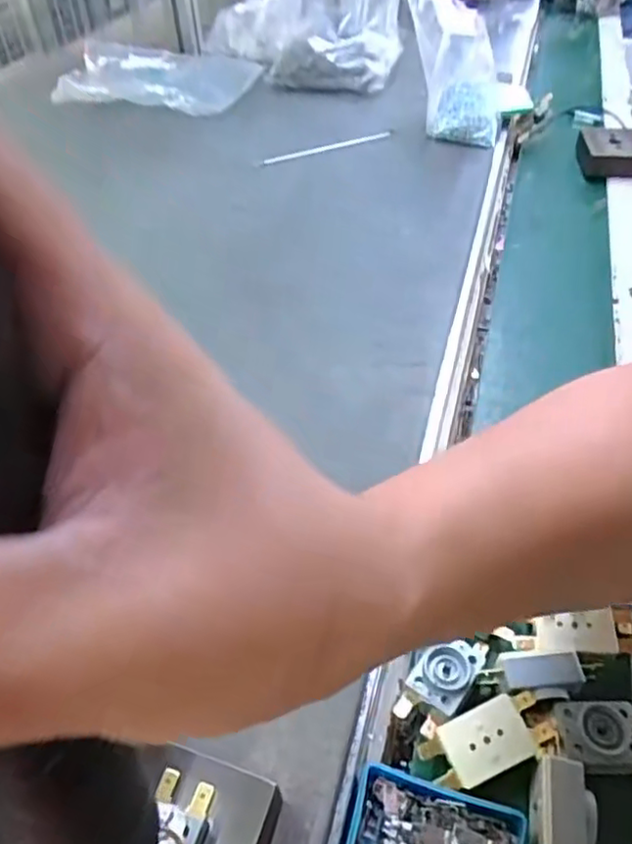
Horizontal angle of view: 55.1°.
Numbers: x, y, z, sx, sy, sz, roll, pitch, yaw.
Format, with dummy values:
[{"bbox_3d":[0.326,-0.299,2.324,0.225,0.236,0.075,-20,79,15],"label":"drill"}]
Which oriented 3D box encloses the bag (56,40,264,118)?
[{"bbox_3d":[-0.198,-0.454,0.788,0.241,0.035,0.156,-7,46,-4],"label":"bag"}]

